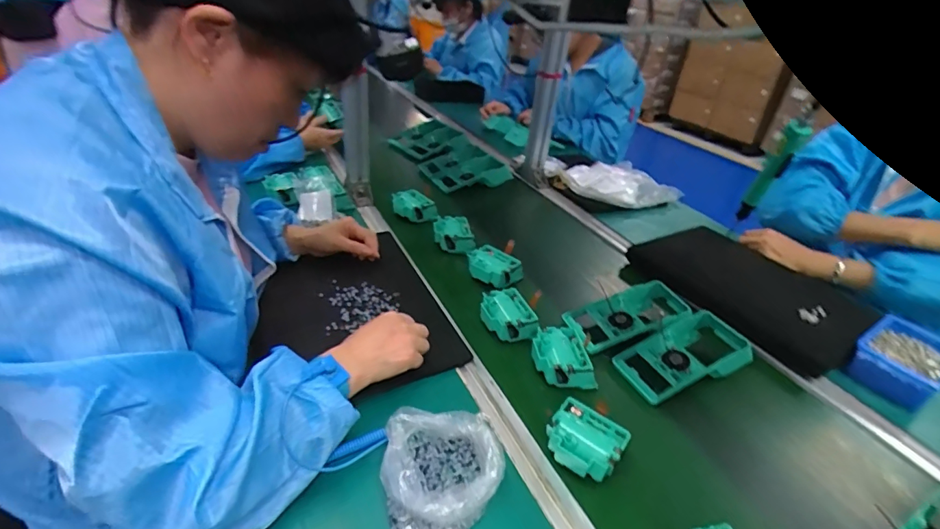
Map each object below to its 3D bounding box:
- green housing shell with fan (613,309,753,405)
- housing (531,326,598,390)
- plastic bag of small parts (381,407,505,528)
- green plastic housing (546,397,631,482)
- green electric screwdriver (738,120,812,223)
[{"bbox_3d":[0.293,0.118,0.617,0.194,0.036,0.088,-9,36,-22],"label":"green housing shell with fan"},{"bbox_3d":[0.119,0.125,0.590,0.077,0.044,0.077,-2,34,-13],"label":"housing"},{"bbox_3d":[-0.025,0.196,0.438,0.117,0.046,0.131,-6,35,-19],"label":"plastic bag of small parts"},{"bbox_3d":[0.122,0.190,0.480,0.078,0.035,0.061,28,38,30],"label":"green plastic housing"},{"bbox_3d":[0.522,-0.154,0.794,0.034,0.201,0.034,14,56,12],"label":"green electric screwdriver"}]

